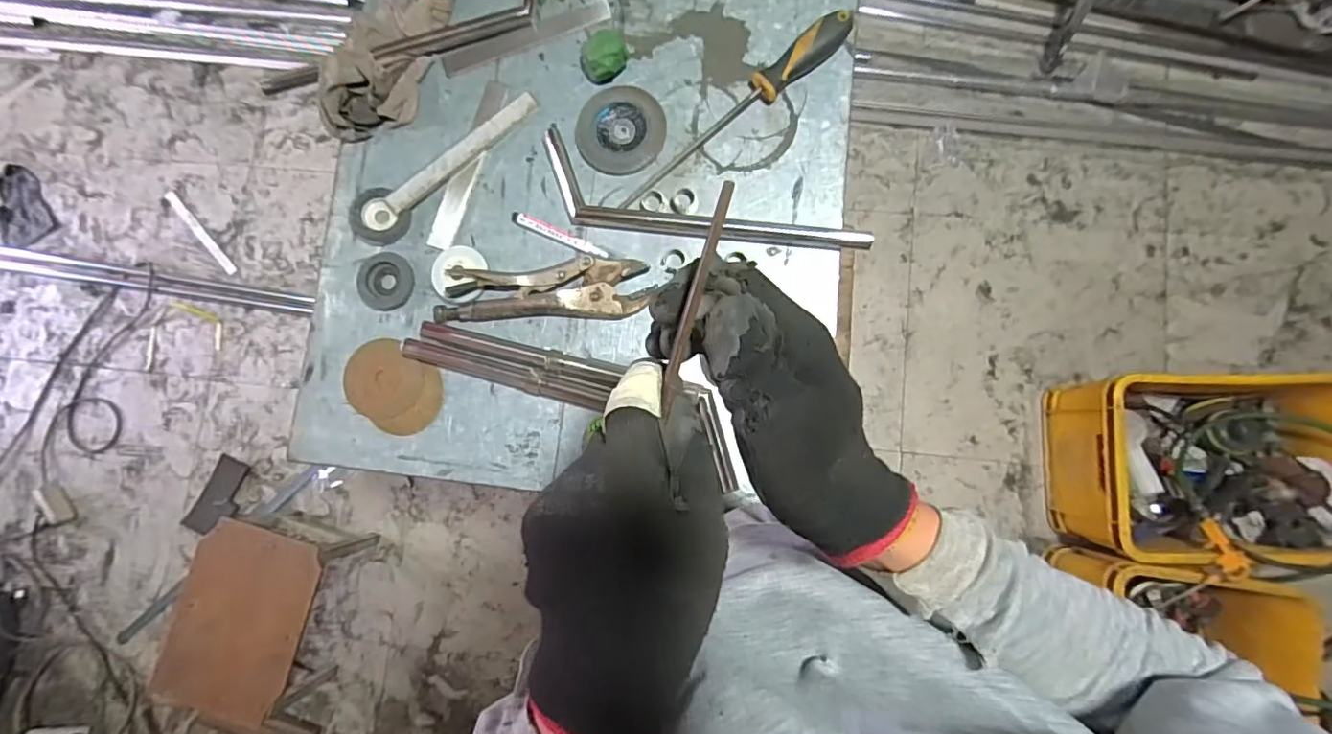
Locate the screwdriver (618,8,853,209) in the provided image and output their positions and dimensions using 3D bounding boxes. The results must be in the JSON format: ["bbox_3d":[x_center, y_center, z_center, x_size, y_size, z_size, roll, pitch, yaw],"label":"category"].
[{"bbox_3d":[0.072,-0.264,0.585,0.294,0.031,0.032,-39,82,0],"label":"screwdriver"}]

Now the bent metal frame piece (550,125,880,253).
[{"bbox_3d":[0.031,-0.162,0.584,0.347,0.019,0.083,16,85,7],"label":"bent metal frame piece"}]

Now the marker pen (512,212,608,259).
[{"bbox_3d":[-0.112,-0.138,0.592,0.115,0.012,0.014,25,86,7],"label":"marker pen"}]

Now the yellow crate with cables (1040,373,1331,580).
[{"bbox_3d":[1.131,0.208,1.183,0.500,0.272,0.356,0,83,5],"label":"yellow crate with cables"}]

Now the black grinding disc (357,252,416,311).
[{"bbox_3d":[-0.297,-0.091,0.599,0.057,0.008,0.060,-1,83,5],"label":"black grinding disc"}]

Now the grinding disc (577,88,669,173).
[{"bbox_3d":[-0.048,-0.251,0.601,0.092,0.010,0.090,-1,83,5],"label":"grinding disc"}]

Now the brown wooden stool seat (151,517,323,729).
[{"bbox_3d":[-0.916,0.555,1.210,0.286,0.031,0.415,19,91,6],"label":"brown wooden stool seat"}]

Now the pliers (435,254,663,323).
[{"bbox_3d":[-0.125,-0.079,0.577,0.209,0.015,0.060,-1,83,5],"label":"pliers"}]

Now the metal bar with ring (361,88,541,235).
[{"bbox_3d":[-0.230,-0.222,0.606,0.217,0.015,0.033,-39,82,0],"label":"metal bar with ring"}]

